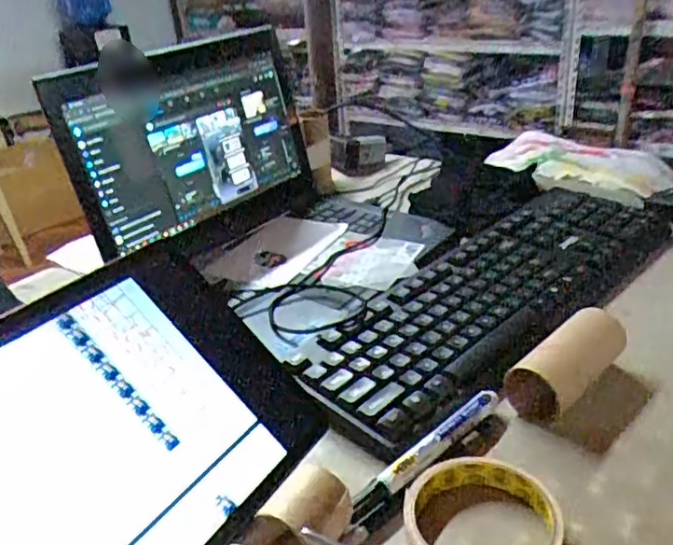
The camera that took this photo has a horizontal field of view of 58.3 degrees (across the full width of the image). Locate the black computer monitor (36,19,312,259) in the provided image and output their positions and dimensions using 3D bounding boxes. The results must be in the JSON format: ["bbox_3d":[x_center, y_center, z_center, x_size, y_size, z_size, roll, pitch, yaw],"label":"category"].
[{"bbox_3d":[-0.149,-0.149,0.649,0.286,0.187,0.031,-30,30,-36],"label":"black computer monitor"}]

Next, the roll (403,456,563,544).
[{"bbox_3d":[0.081,0.142,0.340,0.082,0.024,0.083,-4,27,2],"label":"roll"}]

